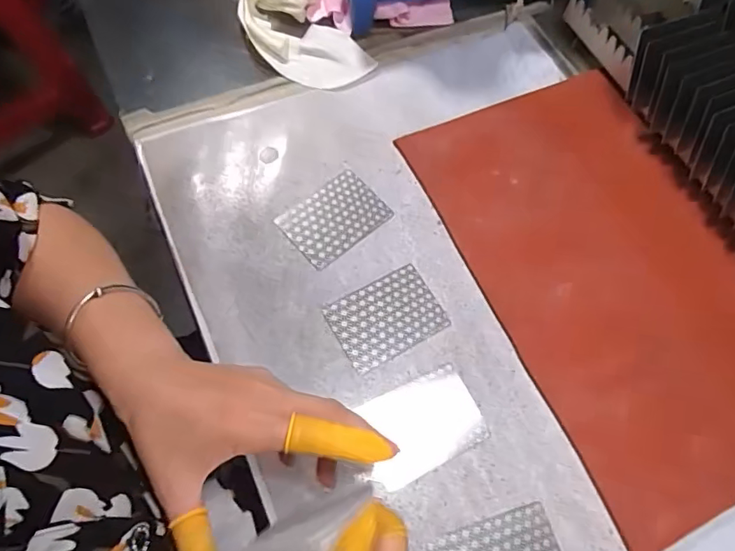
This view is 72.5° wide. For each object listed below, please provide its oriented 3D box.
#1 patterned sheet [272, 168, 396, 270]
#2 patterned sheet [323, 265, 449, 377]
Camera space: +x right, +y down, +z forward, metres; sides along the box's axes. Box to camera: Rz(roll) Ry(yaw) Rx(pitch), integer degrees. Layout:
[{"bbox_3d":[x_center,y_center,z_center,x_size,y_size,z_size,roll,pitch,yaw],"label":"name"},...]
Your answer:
[{"bbox_3d":[-0.028,-0.050,0.438,0.086,0.005,0.060,-38,74,-19],"label":"patterned sheet"},{"bbox_3d":[0.015,0.033,0.403,0.085,0.004,0.062,-26,71,-15],"label":"patterned sheet"}]

